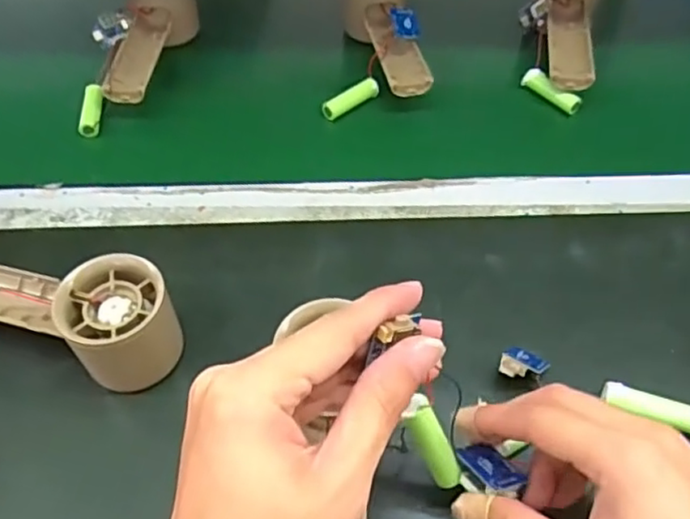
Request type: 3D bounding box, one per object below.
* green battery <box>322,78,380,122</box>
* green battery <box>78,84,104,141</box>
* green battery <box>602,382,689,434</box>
[{"bbox_3d":[0.004,-0.129,0.519,0.053,0.011,0.013,-33,57,-23],"label":"green battery"},{"bbox_3d":[-0.199,-0.118,0.512,0.014,0.014,0.050,-3,66,-1],"label":"green battery"},{"bbox_3d":[0.162,0.079,0.344,0.049,0.014,0.016,22,55,17],"label":"green battery"}]

